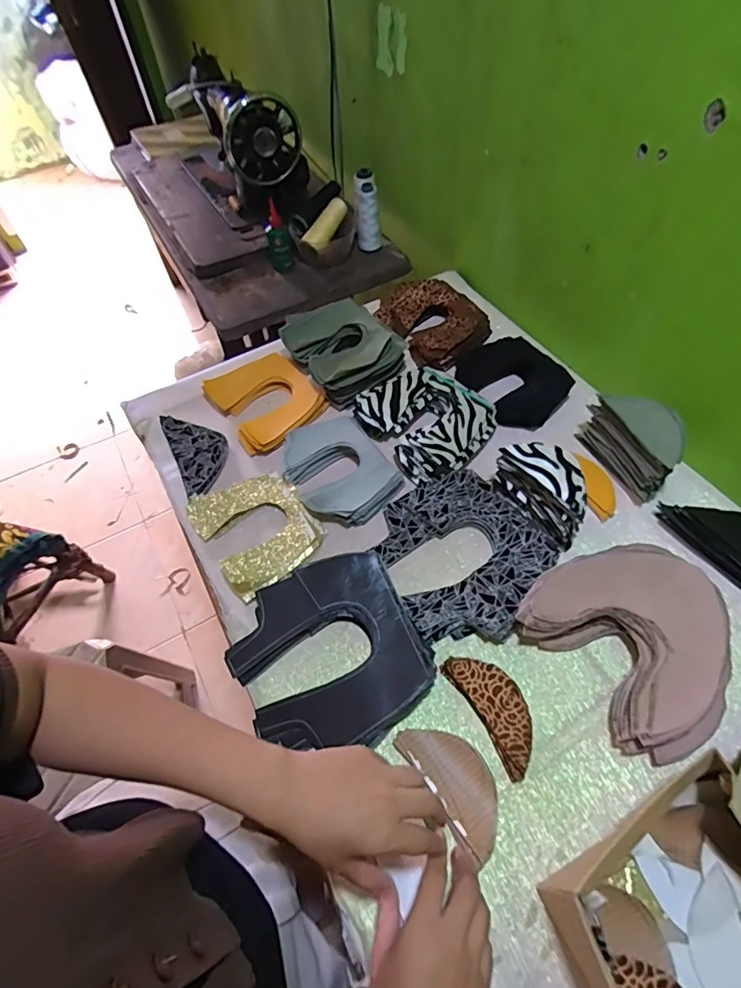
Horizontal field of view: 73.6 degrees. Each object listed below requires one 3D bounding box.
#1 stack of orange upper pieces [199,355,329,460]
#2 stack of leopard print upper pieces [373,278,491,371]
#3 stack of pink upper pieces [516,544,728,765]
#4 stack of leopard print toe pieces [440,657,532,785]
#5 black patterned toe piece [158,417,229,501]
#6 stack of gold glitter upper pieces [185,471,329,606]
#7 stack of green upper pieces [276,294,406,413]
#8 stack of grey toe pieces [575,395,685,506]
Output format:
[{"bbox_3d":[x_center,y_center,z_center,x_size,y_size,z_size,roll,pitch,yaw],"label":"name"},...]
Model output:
[{"bbox_3d":[-0.154,-0.142,0.732,0.132,0.031,0.163,-33,60,-17],"label":"stack of orange upper pieces"},{"bbox_3d":[0.100,-0.283,0.806,0.173,0.052,0.140,37,66,25],"label":"stack of leopard print upper pieces"},{"bbox_3d":[0.279,0.138,0.506,0.198,0.040,0.192,-32,60,-17],"label":"stack of pink upper pieces"},{"bbox_3d":[0.125,0.211,0.490,0.051,0.021,0.116,-27,59,-14],"label":"stack of leopard print toe pieces"},{"bbox_3d":[-0.238,-0.062,0.690,0.071,0.013,0.142,-21,61,-18],"label":"black patterned toe piece"},{"bbox_3d":[-0.143,0.038,0.622,0.127,0.024,0.162,-33,60,-17],"label":"stack of gold glitter upper pieces"},{"bbox_3d":[-0.041,-0.223,0.757,0.147,0.074,0.165,-34,60,-18],"label":"stack of green upper pieces"},{"bbox_3d":[0.331,-0.069,0.618,0.059,0.091,0.131,-21,57,-10],"label":"stack of grey toe pieces"}]

